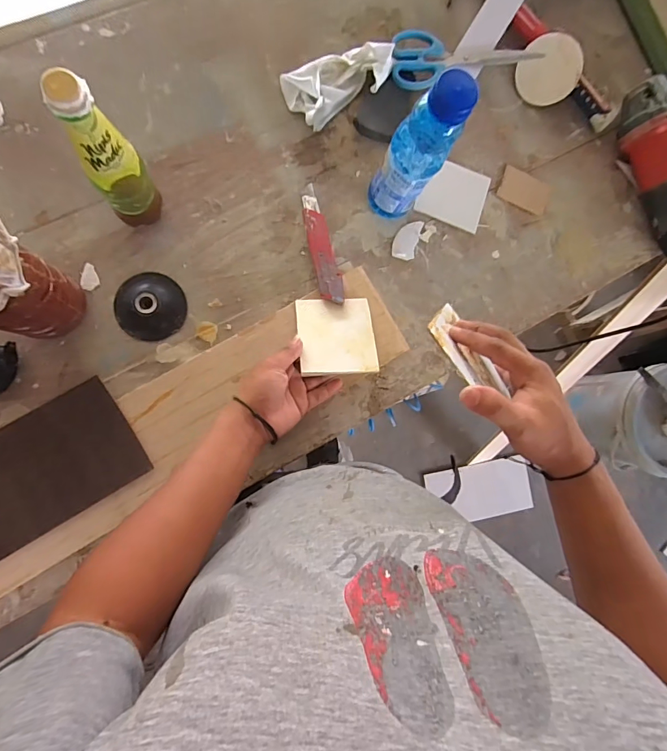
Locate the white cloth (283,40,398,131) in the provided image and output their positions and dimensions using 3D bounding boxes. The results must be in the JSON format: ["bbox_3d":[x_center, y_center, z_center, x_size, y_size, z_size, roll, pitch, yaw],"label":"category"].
[{"bbox_3d":[0.009,-0.392,0.559,0.149,0.033,0.079,-29,90,-10],"label":"white cloth"}]

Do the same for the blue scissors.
[{"bbox_3d":[0.176,-0.442,0.577,0.207,0.015,0.075,-19,90,-8],"label":"blue scissors"}]

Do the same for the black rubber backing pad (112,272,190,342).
[{"bbox_3d":[-0.226,-0.087,0.516,0.083,0.024,0.081,36,81,-5],"label":"black rubber backing pad"}]

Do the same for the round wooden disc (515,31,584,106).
[{"bbox_3d":[0.304,-0.431,0.598,0.083,0.010,0.082,4,115,15],"label":"round wooden disc"}]

